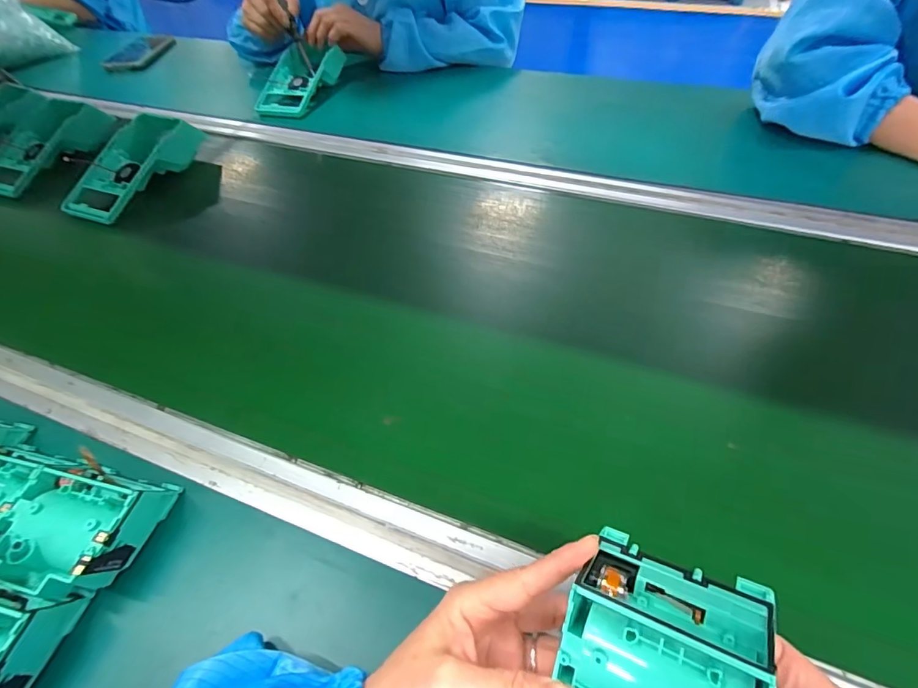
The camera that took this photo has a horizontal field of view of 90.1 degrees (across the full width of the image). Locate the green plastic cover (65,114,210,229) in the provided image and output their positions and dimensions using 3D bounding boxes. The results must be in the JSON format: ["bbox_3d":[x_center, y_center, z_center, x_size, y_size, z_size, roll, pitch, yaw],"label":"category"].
[{"bbox_3d":[-0.424,-0.231,0.594,0.087,0.049,0.198,17,56,16],"label":"green plastic cover"}]

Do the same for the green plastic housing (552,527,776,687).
[{"bbox_3d":[0.084,0.134,0.194,0.075,0.047,0.083,19,90,31],"label":"green plastic housing"}]

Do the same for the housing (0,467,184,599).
[{"bbox_3d":[-0.243,0.121,0.299,0.074,0.047,0.075,7,54,9],"label":"housing"}]

